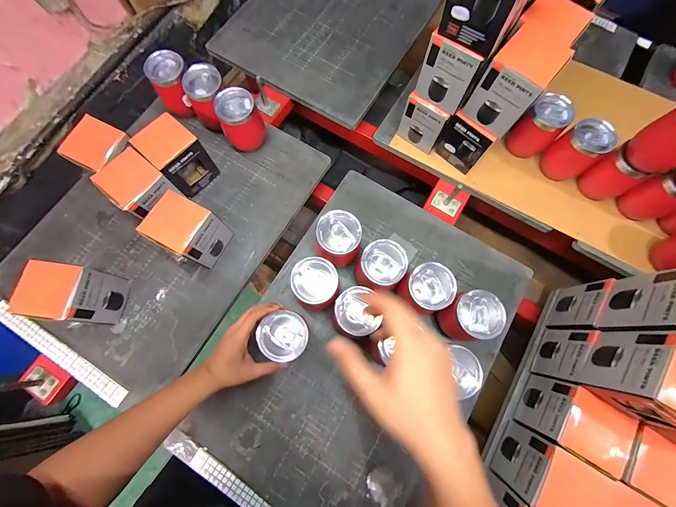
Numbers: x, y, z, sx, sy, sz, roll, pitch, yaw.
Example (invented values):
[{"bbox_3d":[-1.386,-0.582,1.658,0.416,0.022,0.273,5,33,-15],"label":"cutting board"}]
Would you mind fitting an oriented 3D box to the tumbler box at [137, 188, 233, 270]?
[{"bbox_3d":[-0.277,-0.038,0.559,0.090,0.133,0.090,26,77,6],"label":"tumbler box"}]

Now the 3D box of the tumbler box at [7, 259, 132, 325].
[{"bbox_3d":[-0.463,0.073,0.525,0.094,0.129,0.089,6,75,1],"label":"tumbler box"}]

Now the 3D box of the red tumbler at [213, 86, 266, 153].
[{"bbox_3d":[-0.200,-0.269,0.623,0.079,0.118,0.077,0,74,-1],"label":"red tumbler"}]

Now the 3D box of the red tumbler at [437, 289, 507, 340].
[{"bbox_3d":[0.229,0.114,0.533,0.076,0.120,0.077,0,75,0],"label":"red tumbler"}]

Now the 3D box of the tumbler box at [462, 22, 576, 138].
[{"bbox_3d":[0.294,-0.283,0.496,0.089,0.108,0.095,39,77,9],"label":"tumbler box"}]

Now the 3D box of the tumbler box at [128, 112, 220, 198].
[{"bbox_3d":[-0.321,-0.196,0.594,0.095,0.138,0.097,43,79,10],"label":"tumbler box"}]

